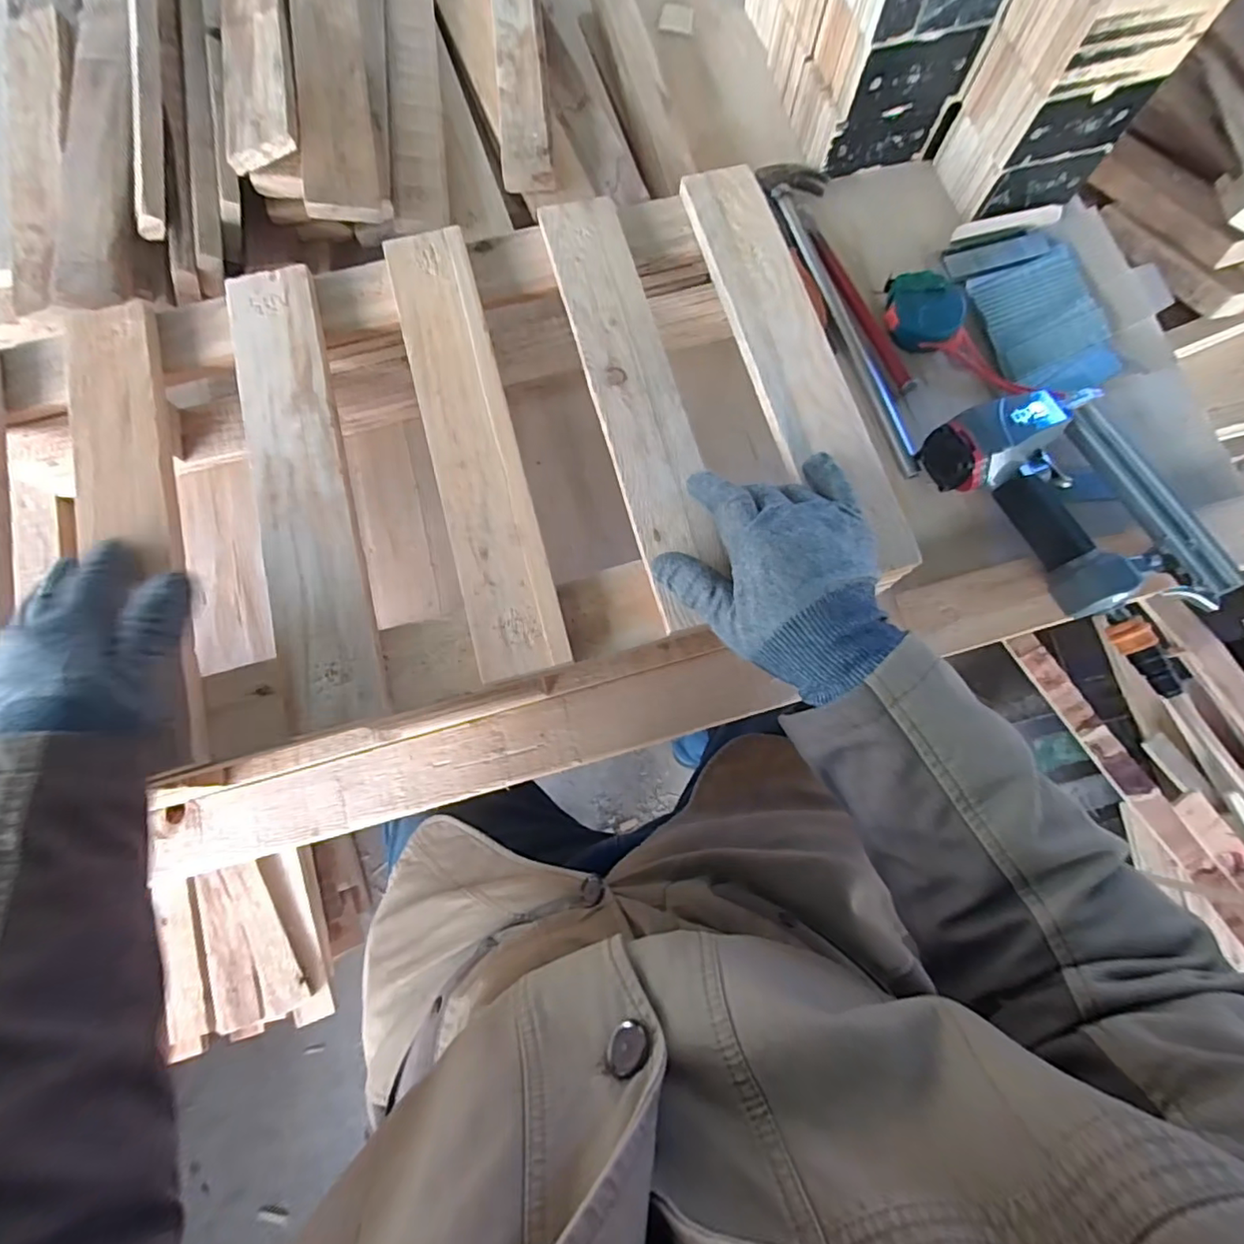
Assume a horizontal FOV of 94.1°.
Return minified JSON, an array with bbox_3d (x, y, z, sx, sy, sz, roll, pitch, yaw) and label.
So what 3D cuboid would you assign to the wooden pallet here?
[{"bbox_3d":[-0.120,-0.084,0.455,0.571,0.122,0.407,-15,77,-4],"label":"wooden pallet"}]

